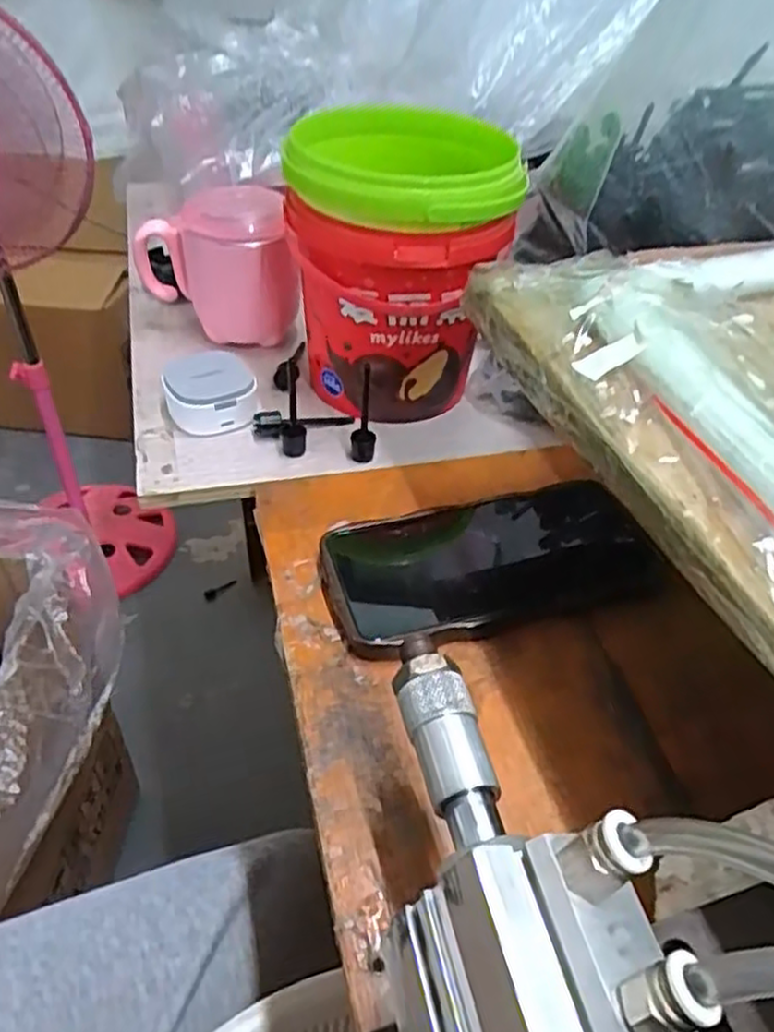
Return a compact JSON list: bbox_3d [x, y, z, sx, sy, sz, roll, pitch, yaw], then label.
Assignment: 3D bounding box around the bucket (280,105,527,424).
[{"bbox_3d":[0.004,-0.153,0.463,0.126,0.151,0.136,1,43,-4],"label":"bucket"}]

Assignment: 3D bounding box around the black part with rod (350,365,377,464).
[{"bbox_3d":[-0.013,-0.060,0.436,0.014,0.061,0.016,1,43,-4],"label":"black part with rod"}]

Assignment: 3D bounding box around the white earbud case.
[{"bbox_3d":[-0.111,-0.077,0.465,0.050,0.030,0.047,-13,45,-18],"label":"white earbud case"}]

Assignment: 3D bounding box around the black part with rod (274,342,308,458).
[{"bbox_3d":[-0.061,-0.075,0.476,0.019,0.023,0.088,-3,43,-8],"label":"black part with rod"}]

